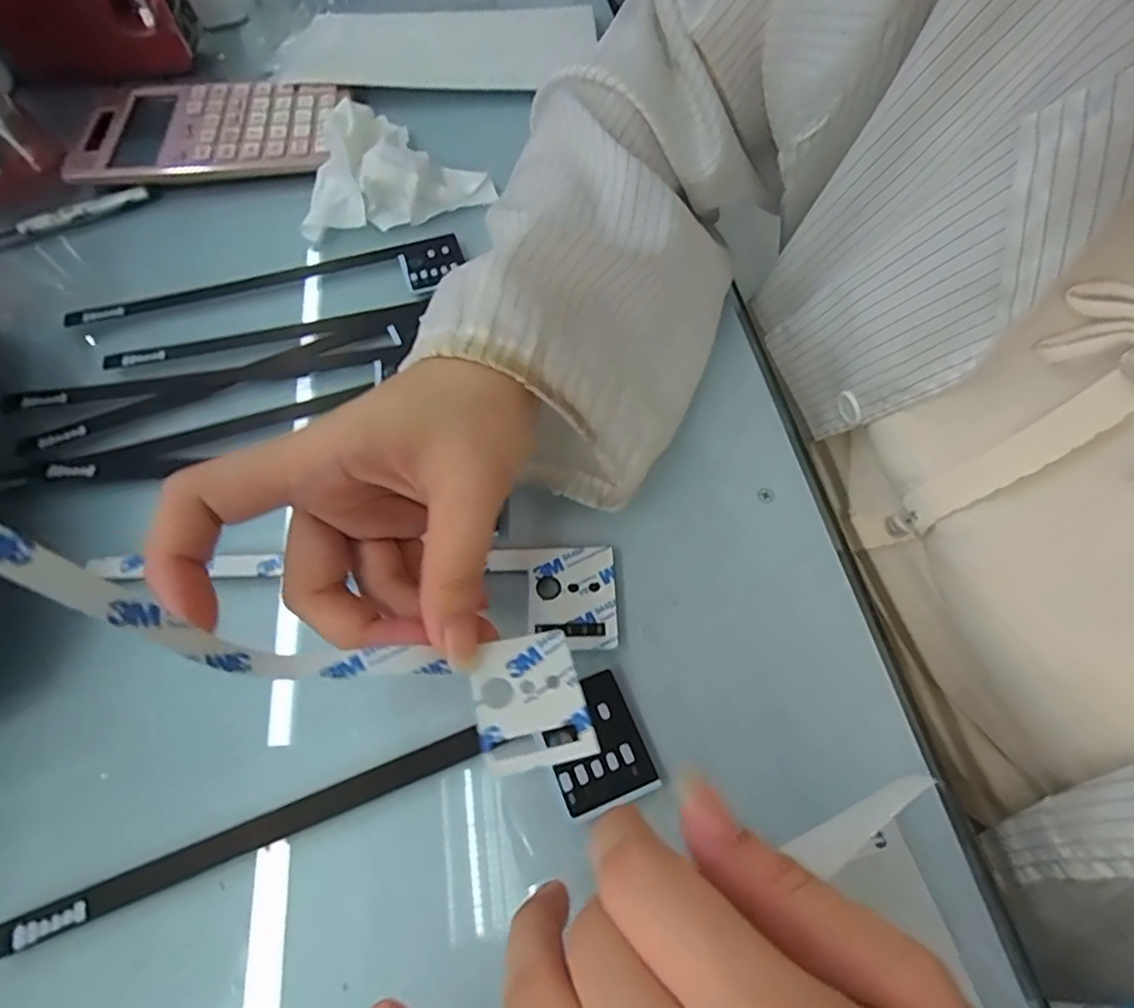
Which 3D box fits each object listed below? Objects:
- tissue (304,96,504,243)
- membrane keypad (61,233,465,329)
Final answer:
[{"bbox_3d":[-0.111,-0.211,0.376,0.115,0.047,0.064,-16,59,-10],"label":"tissue"},{"bbox_3d":[-0.171,-0.125,0.347,0.222,0.005,0.042,-12,58,-8],"label":"membrane keypad"}]

